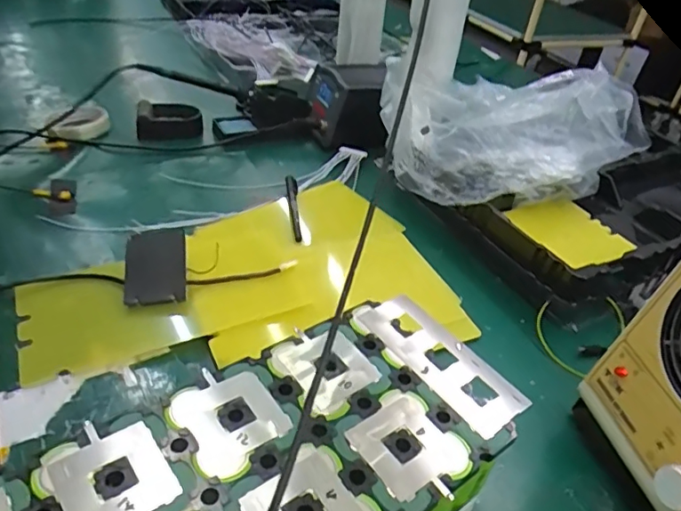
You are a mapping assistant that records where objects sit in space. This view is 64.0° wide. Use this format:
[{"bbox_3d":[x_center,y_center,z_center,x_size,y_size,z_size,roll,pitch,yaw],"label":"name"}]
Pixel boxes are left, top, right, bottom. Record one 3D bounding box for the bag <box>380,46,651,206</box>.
[{"bbox_3d":[0.215,-0.180,0.737,0.328,0.139,0.193,0,38,-10],"label":"bag"}]

